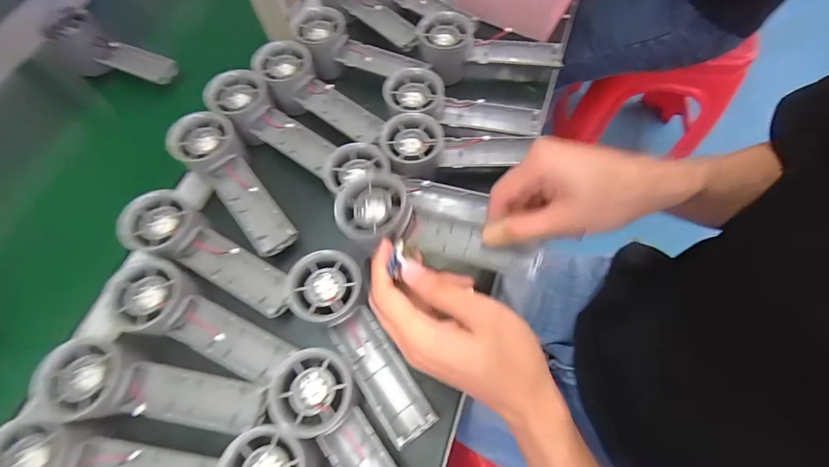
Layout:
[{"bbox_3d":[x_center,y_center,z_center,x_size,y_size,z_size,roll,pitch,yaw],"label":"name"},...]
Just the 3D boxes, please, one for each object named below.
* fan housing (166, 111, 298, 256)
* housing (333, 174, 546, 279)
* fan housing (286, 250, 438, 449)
[{"bbox_3d":[-0.173,-0.047,0.379,0.058,0.034,0.161,-36,83,-14],"label":"fan housing"},{"bbox_3d":[0.016,-0.002,0.300,0.159,0.022,0.051,20,67,6],"label":"housing"},{"bbox_3d":[-0.043,0.087,0.314,0.055,0.036,0.161,-33,82,-13],"label":"fan housing"}]

